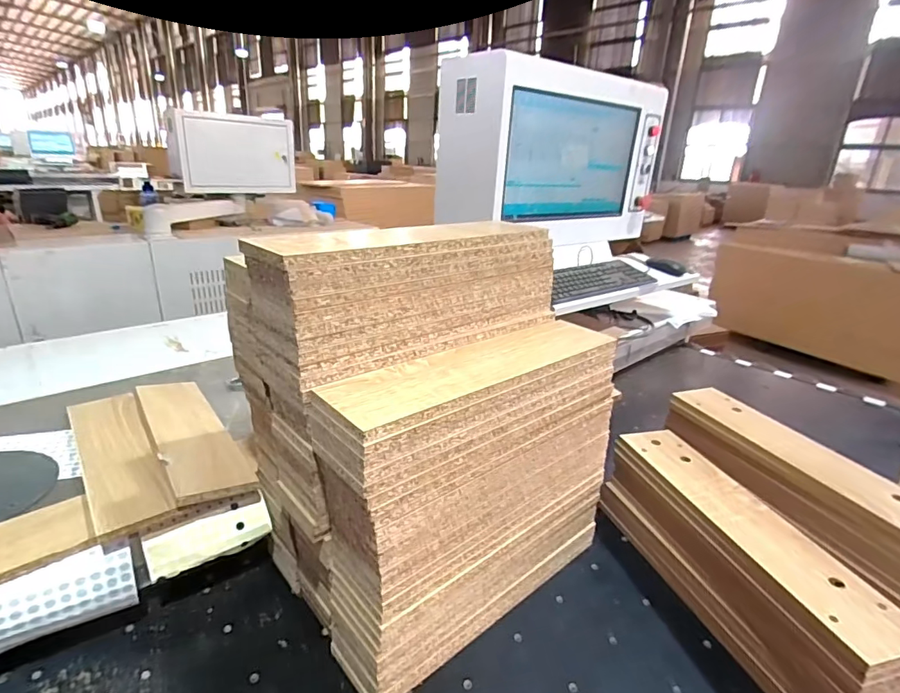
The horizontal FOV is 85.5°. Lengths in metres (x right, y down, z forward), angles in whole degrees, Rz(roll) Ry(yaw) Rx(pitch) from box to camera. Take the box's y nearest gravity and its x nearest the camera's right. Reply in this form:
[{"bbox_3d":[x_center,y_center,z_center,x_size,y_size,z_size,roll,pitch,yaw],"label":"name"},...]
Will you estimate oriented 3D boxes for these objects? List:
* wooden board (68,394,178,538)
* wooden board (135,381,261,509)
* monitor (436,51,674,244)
[{"bbox_3d":[-0.447,0.137,0.654,0.081,0.010,0.355,-15,26,-37],"label":"wooden board"},{"bbox_3d":[-0.377,0.119,0.701,0.088,0.012,0.354,-4,21,-39],"label":"wooden board"},{"bbox_3d":[0.251,-0.467,1.225,0.569,0.367,0.255,-13,26,-36],"label":"monitor"}]

